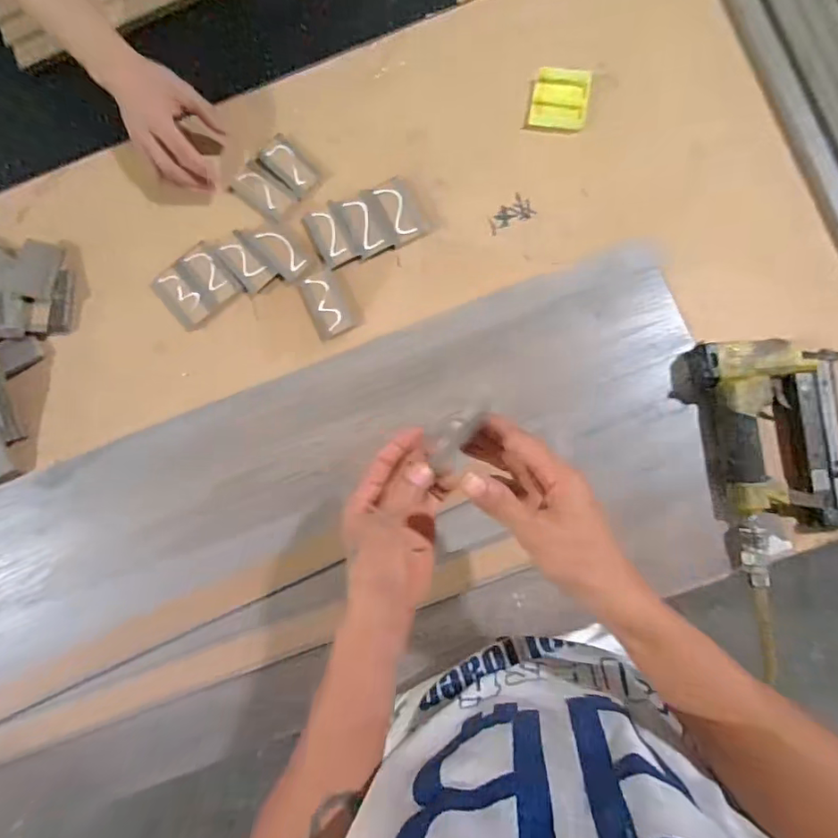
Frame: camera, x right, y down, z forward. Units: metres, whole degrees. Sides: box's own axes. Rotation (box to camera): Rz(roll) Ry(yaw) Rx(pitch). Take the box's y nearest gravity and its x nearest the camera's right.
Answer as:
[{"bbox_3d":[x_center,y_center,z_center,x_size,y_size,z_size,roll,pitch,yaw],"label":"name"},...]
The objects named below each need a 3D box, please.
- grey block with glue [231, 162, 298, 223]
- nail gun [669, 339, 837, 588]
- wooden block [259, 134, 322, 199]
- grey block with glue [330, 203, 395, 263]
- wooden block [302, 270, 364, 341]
[{"bbox_3d":[-0.189,-0.277,0.618,0.074,0.006,0.042,40,87,8],"label":"grey block with glue"},{"bbox_3d":[0.360,0.034,0.513,0.143,0.045,0.231,-8,82,3],"label":"nail gun"},{"bbox_3d":[-0.155,-0.305,0.614,0.079,0.007,0.041,44,88,8],"label":"wooden block"},{"bbox_3d":[-0.068,-0.230,0.604,0.038,0.004,0.080,-28,81,0],"label":"grey block with glue"},{"bbox_3d":[-0.102,-0.133,0.585,0.050,0.006,0.073,-27,81,0],"label":"wooden block"}]

